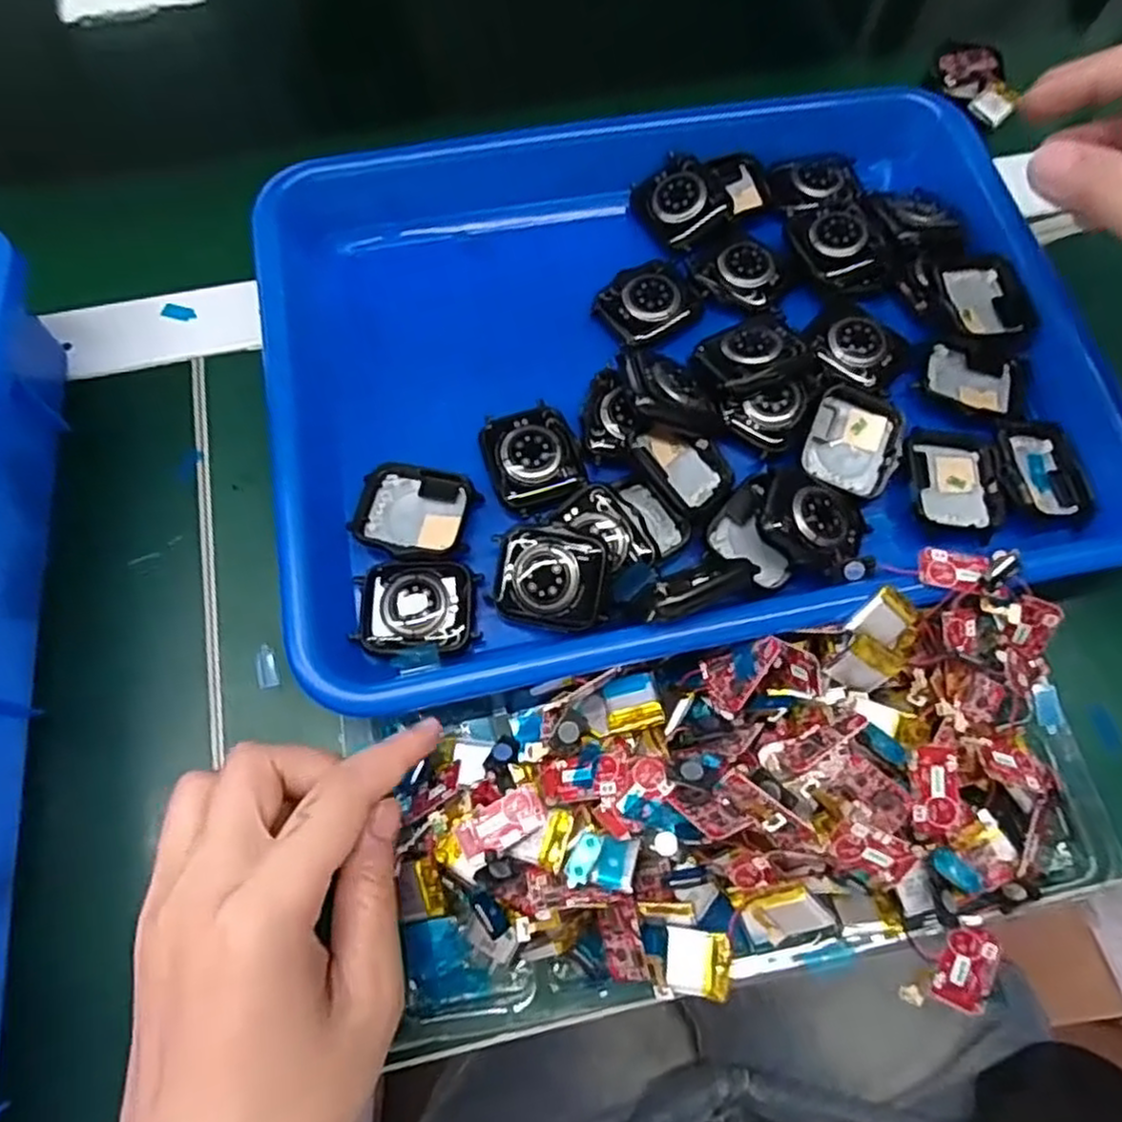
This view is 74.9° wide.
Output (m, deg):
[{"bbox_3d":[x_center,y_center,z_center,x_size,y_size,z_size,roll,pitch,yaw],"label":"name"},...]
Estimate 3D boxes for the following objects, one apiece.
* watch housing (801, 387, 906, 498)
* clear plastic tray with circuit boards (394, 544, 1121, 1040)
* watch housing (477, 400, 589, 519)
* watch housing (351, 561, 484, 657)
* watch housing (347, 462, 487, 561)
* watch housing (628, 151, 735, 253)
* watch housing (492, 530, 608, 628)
[{"bbox_3d":[0.119,-0.049,0.298,0.036,0.011,0.043,20,70,8],"label":"watch housing"},{"bbox_3d":[0.066,0.083,0.244,0.237,0.044,0.116,-13,69,-4],"label":"clear plastic tray with circuit boards"},{"bbox_3d":[-0.011,-0.042,0.288,0.036,0.006,0.044,-19,70,-7],"label":"watch housing"},{"bbox_3d":[-0.053,0.016,0.267,0.043,0.006,0.035,0,69,0],"label":"watch housing"},{"bbox_3d":[-0.056,-0.018,0.283,0.044,0.010,0.038,10,69,4],"label":"watch housing"},{"bbox_3d":[0.055,-0.162,0.333,0.035,0.009,0.043,-38,79,10],"label":"watch housing"},{"bbox_3d":[-0.003,0.006,0.265,0.040,0.010,0.034,7,84,9],"label":"watch housing"}]

